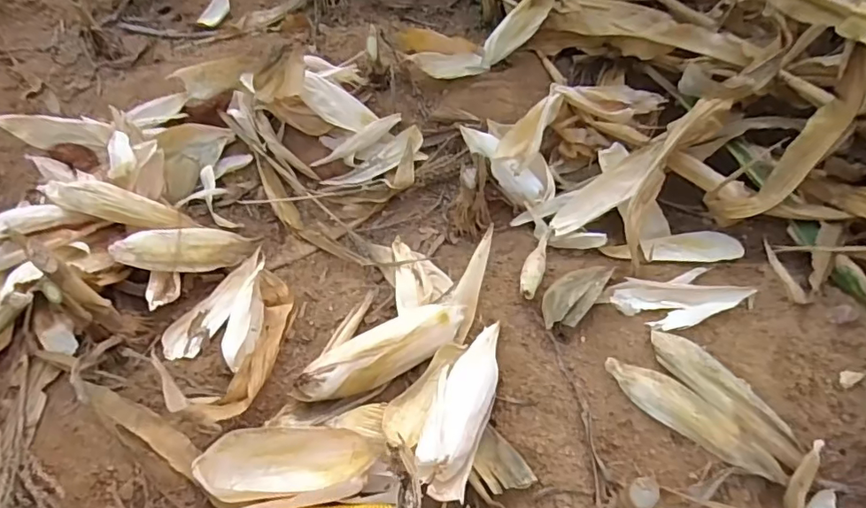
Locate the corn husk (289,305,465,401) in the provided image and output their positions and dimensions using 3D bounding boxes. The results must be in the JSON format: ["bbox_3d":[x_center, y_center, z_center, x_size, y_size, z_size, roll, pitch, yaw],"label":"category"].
[{"bbox_3d":[-0.072,0.141,0.778,0.261,0.061,0.077,-25,52,-13],"label":"corn husk"}]

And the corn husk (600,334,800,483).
[{"bbox_3d":[0.335,0.190,0.669,0.114,0.042,0.221,-33,54,-19],"label":"corn husk"}]

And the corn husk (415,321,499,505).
[{"bbox_3d":[0.038,0.191,0.696,0.076,0.054,0.258,18,37,5],"label":"corn husk"}]

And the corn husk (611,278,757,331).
[{"bbox_3d":[0.352,0.073,0.766,0.188,0.030,0.082,1,51,9],"label":"corn husk"}]

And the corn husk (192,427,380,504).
[{"bbox_3d":[-0.181,0.267,0.685,0.229,0.060,0.085,-3,50,5],"label":"corn husk"}]

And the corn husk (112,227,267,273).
[{"bbox_3d":[-0.399,-0.007,0.900,0.237,0.044,0.069,-5,43,-45],"label":"corn husk"}]

